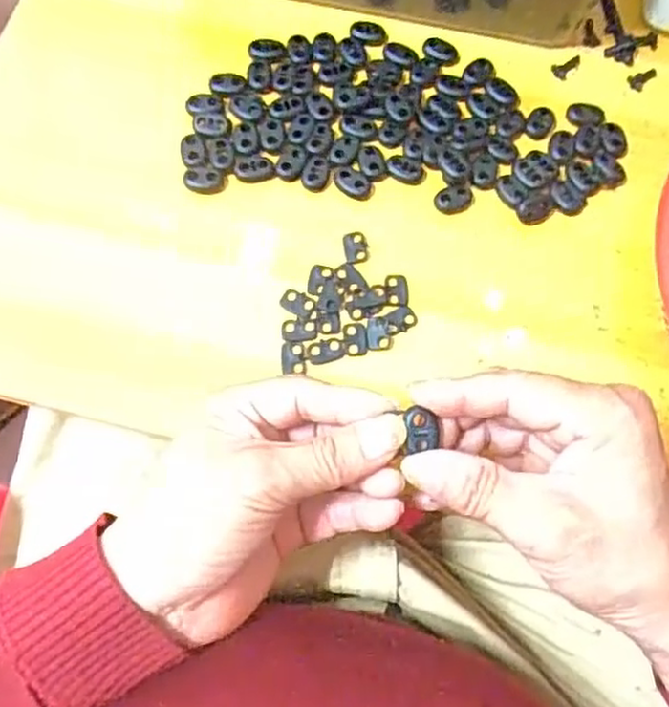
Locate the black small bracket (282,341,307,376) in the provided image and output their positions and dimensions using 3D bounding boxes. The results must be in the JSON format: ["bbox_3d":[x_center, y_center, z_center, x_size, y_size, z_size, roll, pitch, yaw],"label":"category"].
[{"bbox_3d":[-0.021,0.002,0.350,0.013,0.004,0.018,-1,71,-2],"label":"black small bracket"}]

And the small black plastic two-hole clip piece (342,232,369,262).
[{"bbox_3d":[0.012,-0.058,0.373,0.013,0.004,0.018,-4,71,-3],"label":"small black plastic two-hole clip piece"}]

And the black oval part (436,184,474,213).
[{"bbox_3d":[0.067,-0.085,0.383,0.021,0.004,0.014,-6,71,-4],"label":"black oval part"}]

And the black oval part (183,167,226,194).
[{"bbox_3d":[-0.072,-0.097,0.382,0.022,0.004,0.014,3,70,-1],"label":"black oval part"}]

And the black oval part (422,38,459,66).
[{"bbox_3d":[0.065,-0.182,0.416,0.022,0.004,0.017,27,72,8],"label":"black oval part"}]

